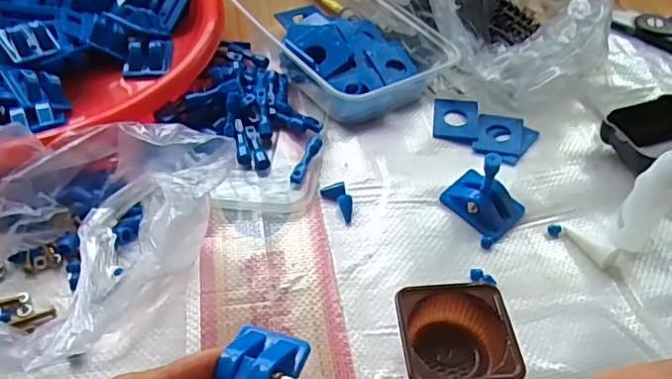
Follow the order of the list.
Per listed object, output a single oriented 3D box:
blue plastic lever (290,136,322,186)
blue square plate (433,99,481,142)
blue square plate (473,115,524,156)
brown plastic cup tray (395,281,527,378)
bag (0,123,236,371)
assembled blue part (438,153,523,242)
[{"bbox_3d":[-0.019,-0.019,0.376,0.008,0.013,0.037,18,49,13],"label":"blue plastic lever"},{"bbox_3d":[0.087,-0.052,0.414,0.032,0.004,0.042,9,48,5],"label":"blue square plate"},{"bbox_3d":[0.115,-0.039,0.401,0.030,0.004,0.038,15,49,11],"label":"blue square plate"},{"bbox_3d":[0.058,0.076,0.284,0.054,0.026,0.053,-2,48,-5],"label":"brown plastic cup tray"},{"bbox_3d":[-0.152,0.028,0.294,0.183,0.059,0.142,2,47,-1],"label":"bag"},{"bbox_3d":[0.091,0.000,0.348,0.039,0.035,0.045,-33,57,-29],"label":"assembled blue part"}]

